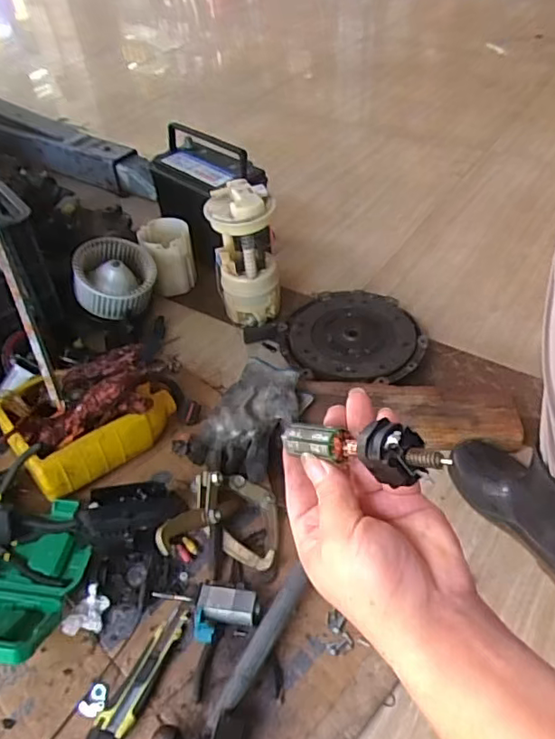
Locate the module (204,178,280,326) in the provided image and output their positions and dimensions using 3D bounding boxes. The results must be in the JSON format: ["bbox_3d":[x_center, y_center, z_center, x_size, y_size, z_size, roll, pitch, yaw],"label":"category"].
[{"bbox_3d":[-0.059,-0.202,1.043,0.118,0.251,0.106,-6,45,-1],"label":"module"}]

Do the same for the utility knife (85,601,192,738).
[{"bbox_3d":[-0.148,0.342,0.642,0.036,0.023,0.165,19,50,23],"label":"utility knife"}]

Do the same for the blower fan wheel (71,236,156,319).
[{"bbox_3d":[-0.305,-0.173,1.065,0.150,0.073,0.150,14,54,-20],"label":"blower fan wheel"}]

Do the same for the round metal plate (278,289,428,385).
[{"bbox_3d":[0.130,-0.057,1.022,0.238,0.043,0.247,-3,45,3],"label":"round metal plate"}]

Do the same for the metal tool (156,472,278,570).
[{"bbox_3d":[-0.070,0.190,0.729,0.141,0.098,0.127,-6,45,-1],"label":"metal tool"}]

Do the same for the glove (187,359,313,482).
[{"bbox_3d":[-0.041,0.072,0.840,0.143,0.070,0.184,22,51,25],"label":"glove"}]

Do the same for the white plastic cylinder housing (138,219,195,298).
[{"bbox_3d":[-0.221,-0.224,1.162,0.100,0.128,0.085,-13,45,-8],"label":"white plastic cylinder housing"}]

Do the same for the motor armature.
[{"bbox_3d":[0.043,0.045,0.325,0.112,0.028,0.023,0,33,49],"label":"motor armature"}]

